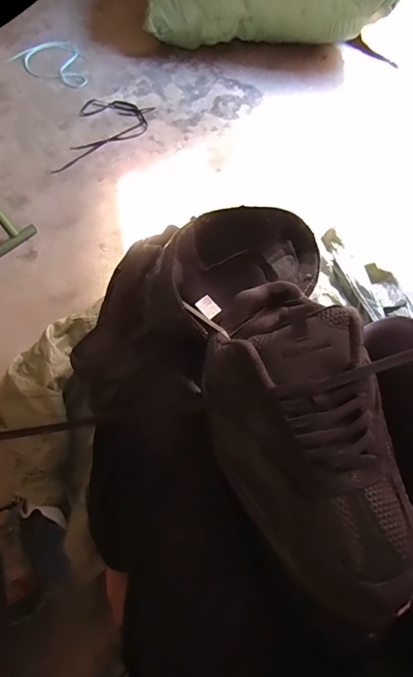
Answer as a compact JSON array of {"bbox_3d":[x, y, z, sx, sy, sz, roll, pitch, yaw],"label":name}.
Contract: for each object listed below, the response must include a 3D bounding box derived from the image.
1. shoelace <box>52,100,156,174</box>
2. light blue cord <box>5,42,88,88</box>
[{"bbox_3d":[-0.295,-0.583,1.098,0.208,0.013,0.318,11,66,2],"label":"shoelace"},{"bbox_3d":[-0.481,-0.892,1.219,0.274,0.013,0.191,37,70,13],"label":"light blue cord"}]

